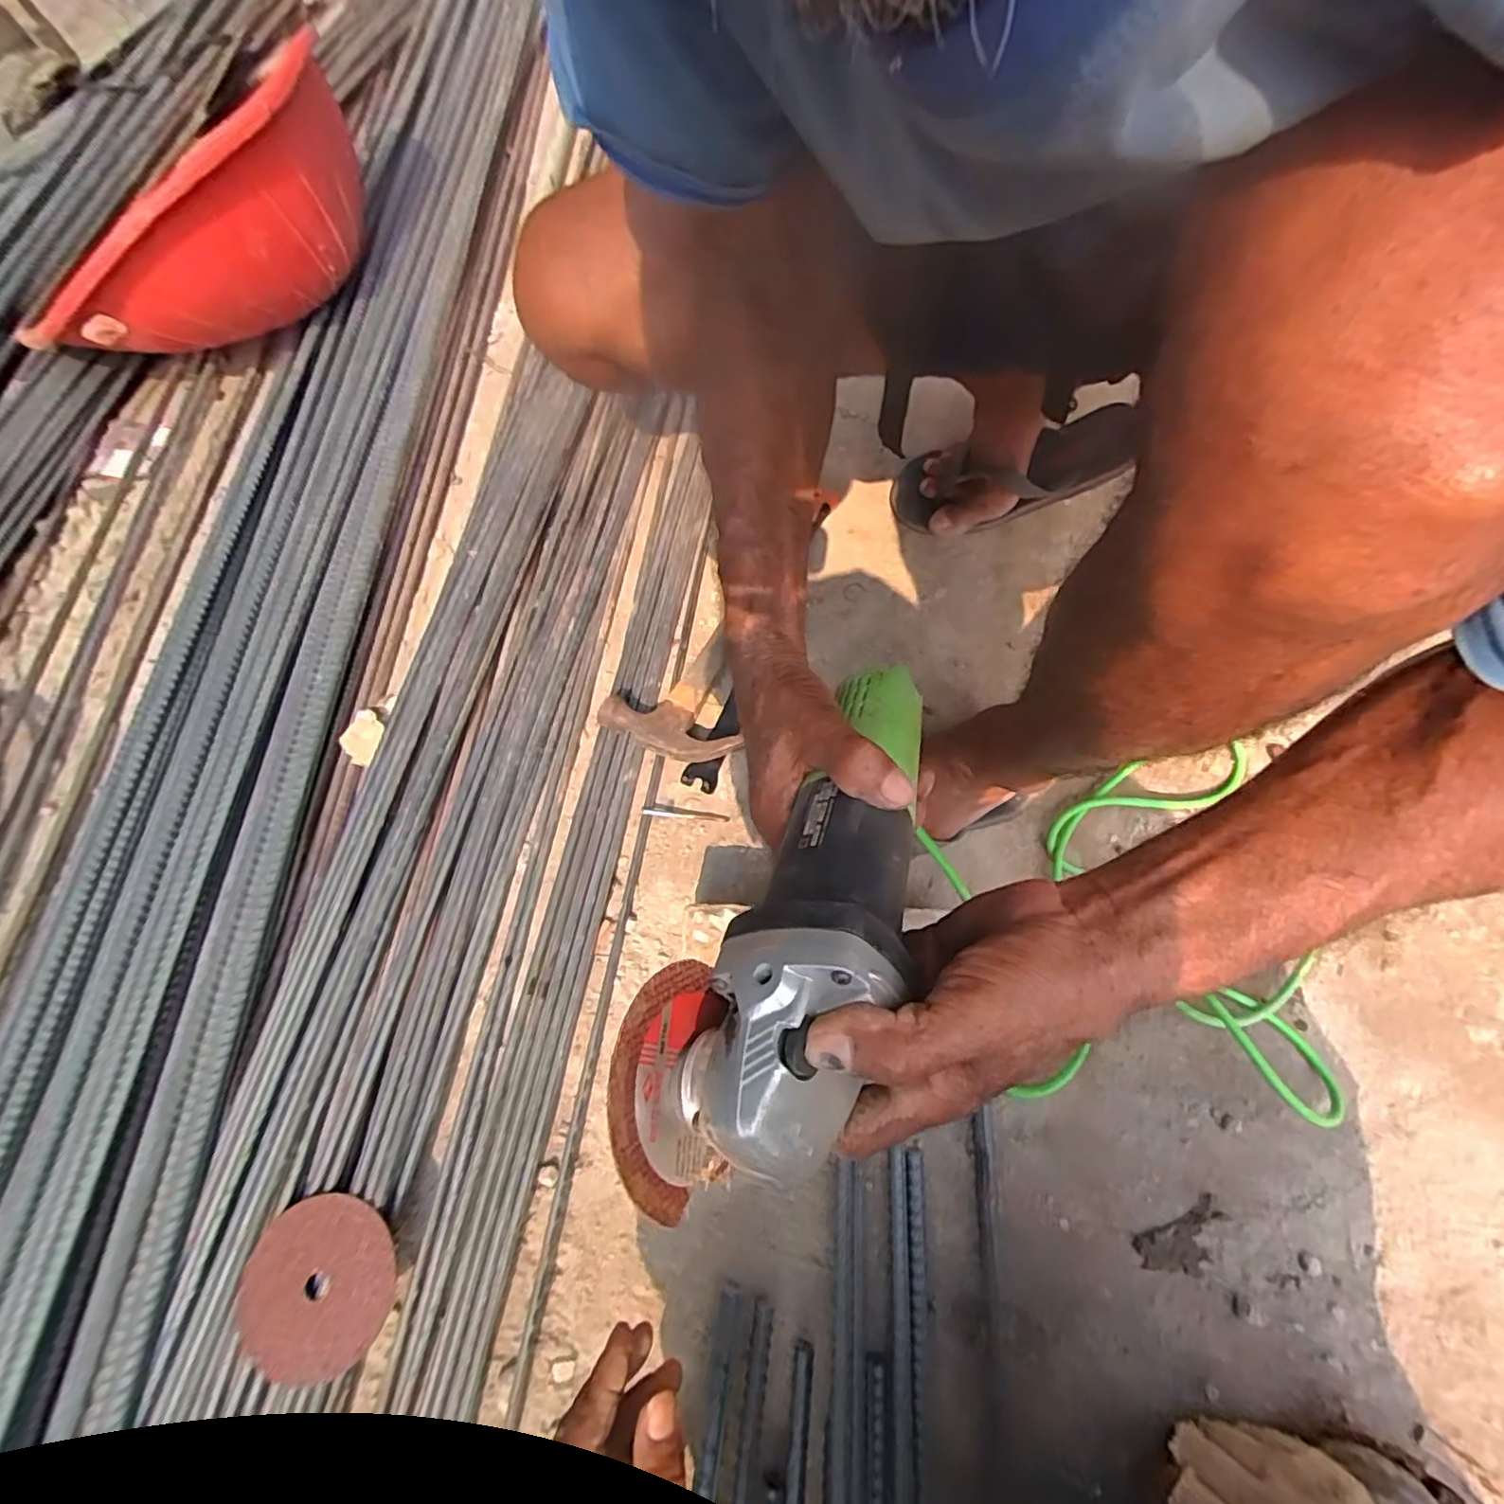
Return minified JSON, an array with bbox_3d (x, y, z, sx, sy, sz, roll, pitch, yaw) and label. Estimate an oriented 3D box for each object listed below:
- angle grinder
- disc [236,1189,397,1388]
[{"bbox_3d":[0.033,0.056,0.290,0.080,0.076,0.273,25,55,11],"label":"angle grinder"},{"bbox_3d":[-0.287,0.350,0.421,0.093,0.009,0.095,0,67,0],"label":"disc"}]

